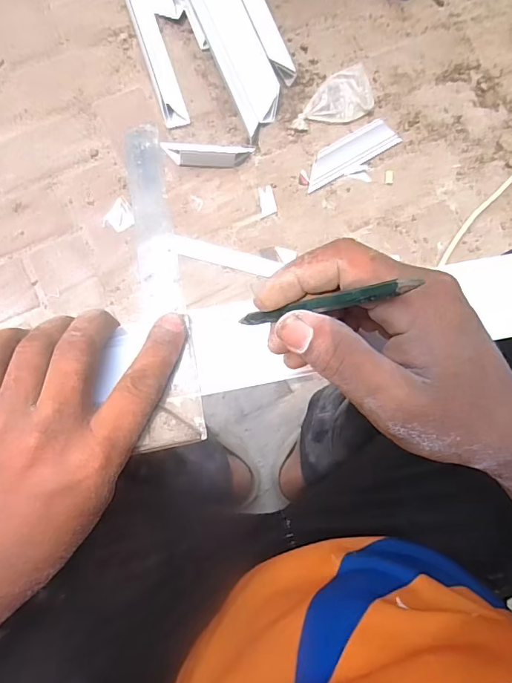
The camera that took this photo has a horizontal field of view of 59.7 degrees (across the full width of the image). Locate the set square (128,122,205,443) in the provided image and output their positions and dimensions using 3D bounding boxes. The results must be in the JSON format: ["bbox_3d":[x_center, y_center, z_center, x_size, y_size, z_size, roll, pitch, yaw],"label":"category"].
[{"bbox_3d":[-0.069,-0.053,0.305,0.034,0.010,0.251,-12,67,0],"label":"set square"}]

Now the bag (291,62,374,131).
[{"bbox_3d":[0.142,-0.466,0.858,0.163,0.025,0.103,-18,81,-1],"label":"bag"}]

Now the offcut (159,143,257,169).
[{"bbox_3d":[-0.086,-0.338,0.804,0.166,0.030,0.048,-1,78,-4],"label":"offcut"}]

